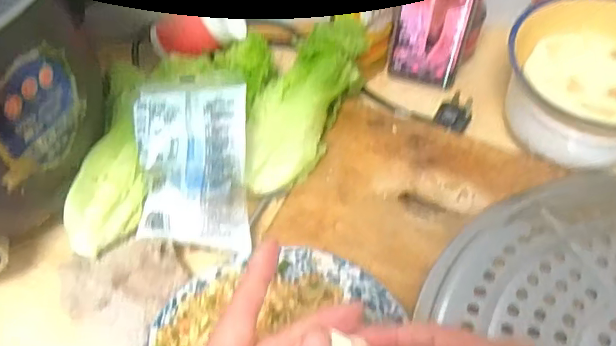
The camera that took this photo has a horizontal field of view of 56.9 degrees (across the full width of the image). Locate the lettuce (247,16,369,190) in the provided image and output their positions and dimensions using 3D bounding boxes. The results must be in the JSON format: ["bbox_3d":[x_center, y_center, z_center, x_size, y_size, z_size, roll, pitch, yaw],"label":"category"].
[{"bbox_3d":[-0.006,-0.065,0.562,0.072,0.059,0.189,23,72,15],"label":"lettuce"}]

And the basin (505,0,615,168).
[{"bbox_3d":[0.275,-0.086,0.551,0.170,0.099,0.140,21,55,15],"label":"basin"}]

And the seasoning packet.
[{"bbox_3d":[-0.104,-0.005,0.504,0.106,0.018,0.144,-1,87,17],"label":"seasoning packet"}]

